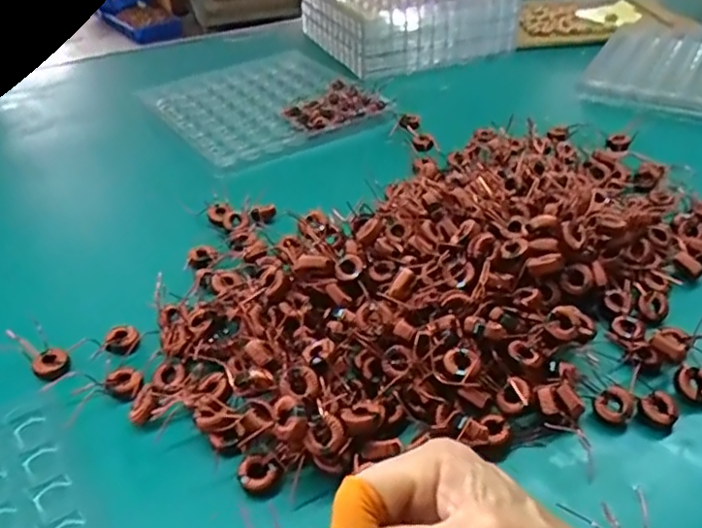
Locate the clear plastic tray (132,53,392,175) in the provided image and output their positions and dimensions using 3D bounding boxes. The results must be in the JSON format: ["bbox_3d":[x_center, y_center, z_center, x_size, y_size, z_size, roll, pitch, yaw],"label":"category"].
[{"bbox_3d":[-0.127,-0.241,0.933,0.278,0.016,0.293,-26,42,-25],"label":"clear plastic tray"}]

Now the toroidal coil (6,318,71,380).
[{"bbox_3d":[-0.256,0.071,0.523,0.057,0.011,0.027,46,55,9],"label":"toroidal coil"}]

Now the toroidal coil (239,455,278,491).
[{"bbox_3d":[-0.063,0.143,0.431,0.021,0.018,0.023,-3,37,3],"label":"toroidal coil"}]

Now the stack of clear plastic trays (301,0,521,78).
[{"bbox_3d":[0.095,-0.435,1.097,0.286,0.102,0.267,-20,40,-18],"label":"stack of clear plastic trays"}]

